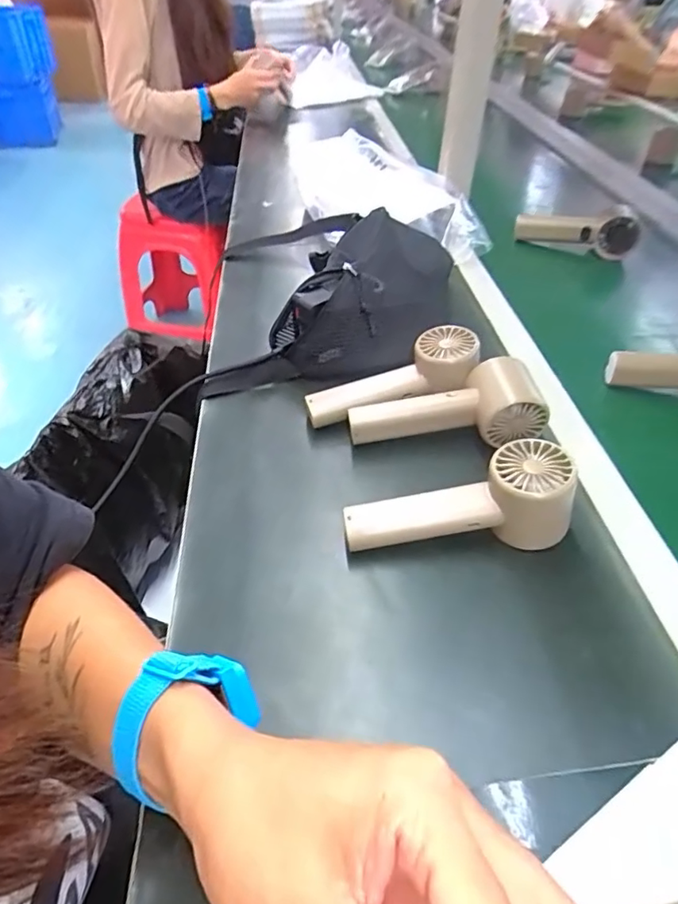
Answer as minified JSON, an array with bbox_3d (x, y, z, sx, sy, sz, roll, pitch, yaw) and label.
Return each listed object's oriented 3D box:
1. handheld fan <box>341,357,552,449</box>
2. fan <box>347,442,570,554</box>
[{"bbox_3d":[0.087,-0.031,0.449,0.151,0.063,0.056,-5,44,-7],"label":"handheld fan"},{"bbox_3d":[0.084,0.042,0.388,0.157,0.057,0.054,-13,43,9],"label":"fan"}]

